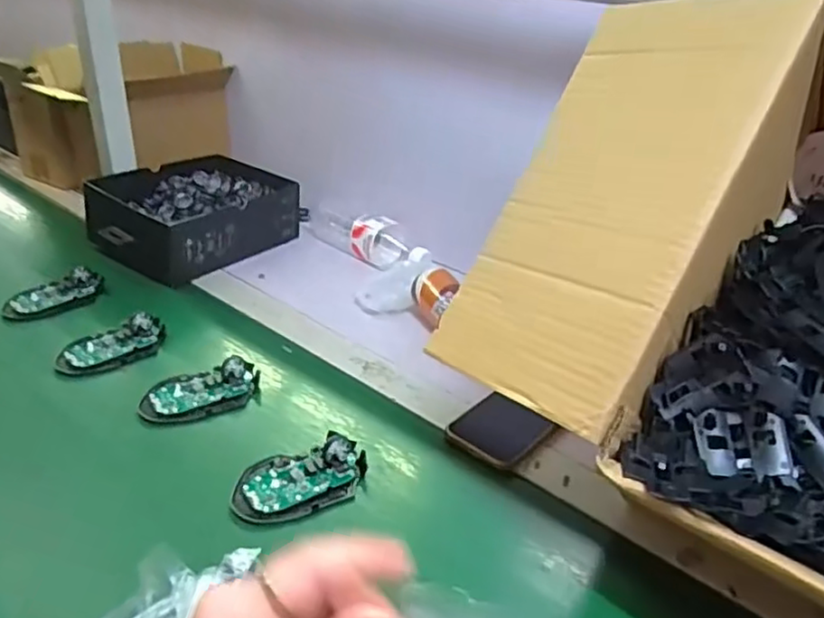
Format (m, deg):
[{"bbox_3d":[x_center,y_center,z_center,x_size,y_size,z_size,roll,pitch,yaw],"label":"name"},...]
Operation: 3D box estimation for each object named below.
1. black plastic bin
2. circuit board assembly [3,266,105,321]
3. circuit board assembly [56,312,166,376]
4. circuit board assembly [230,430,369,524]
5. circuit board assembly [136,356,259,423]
[{"bbox_3d":[-0.314,-0.133,0.952,0.196,0.089,0.253,21,33,29],"label":"black plastic bin"},{"bbox_3d":[-0.436,-0.016,0.807,0.111,0.037,0.034,-24,40,-38],"label":"circuit board assembly"},{"bbox_3d":[-0.323,0.038,0.716,0.110,0.029,0.050,-24,40,-38],"label":"circuit board assembly"},{"bbox_3d":[-0.094,0.140,0.562,0.114,0.024,0.066,-13,33,-28],"label":"circuit board assembly"},{"bbox_3d":[-0.208,0.081,0.656,0.113,0.027,0.054,-10,31,-23],"label":"circuit board assembly"}]

